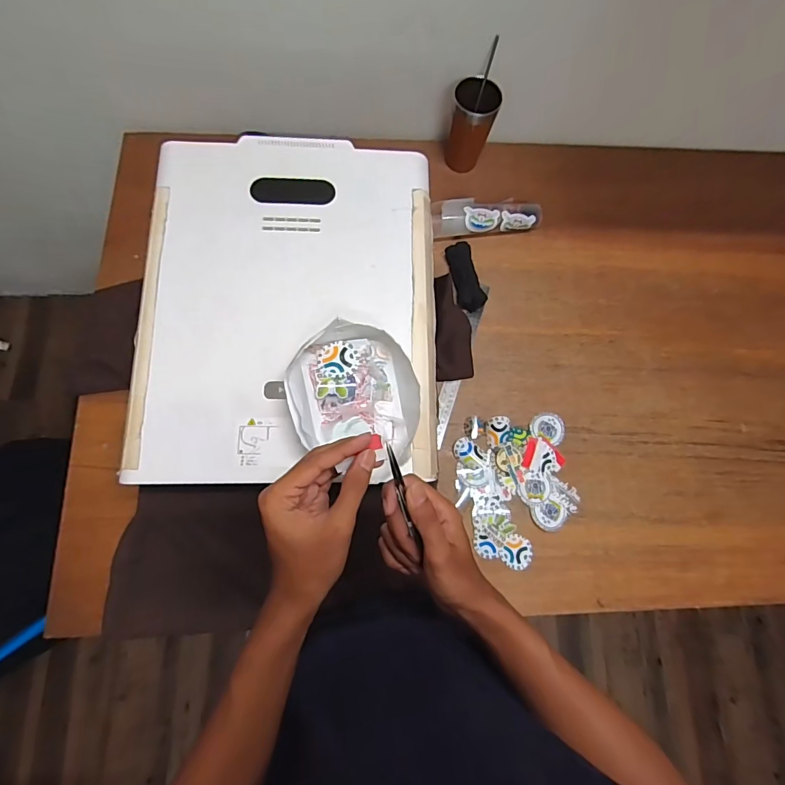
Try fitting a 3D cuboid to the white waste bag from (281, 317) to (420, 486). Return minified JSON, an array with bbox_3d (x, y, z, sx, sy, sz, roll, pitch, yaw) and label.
[{"bbox_3d":[-0.048,0.006,0.555,0.165,0.047,0.185,6,76,-2],"label":"white waste bag"}]

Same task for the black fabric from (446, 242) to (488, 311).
[{"bbox_3d":[0.135,-0.214,0.807,0.049,0.025,0.128,-10,77,-6],"label":"black fabric"}]

